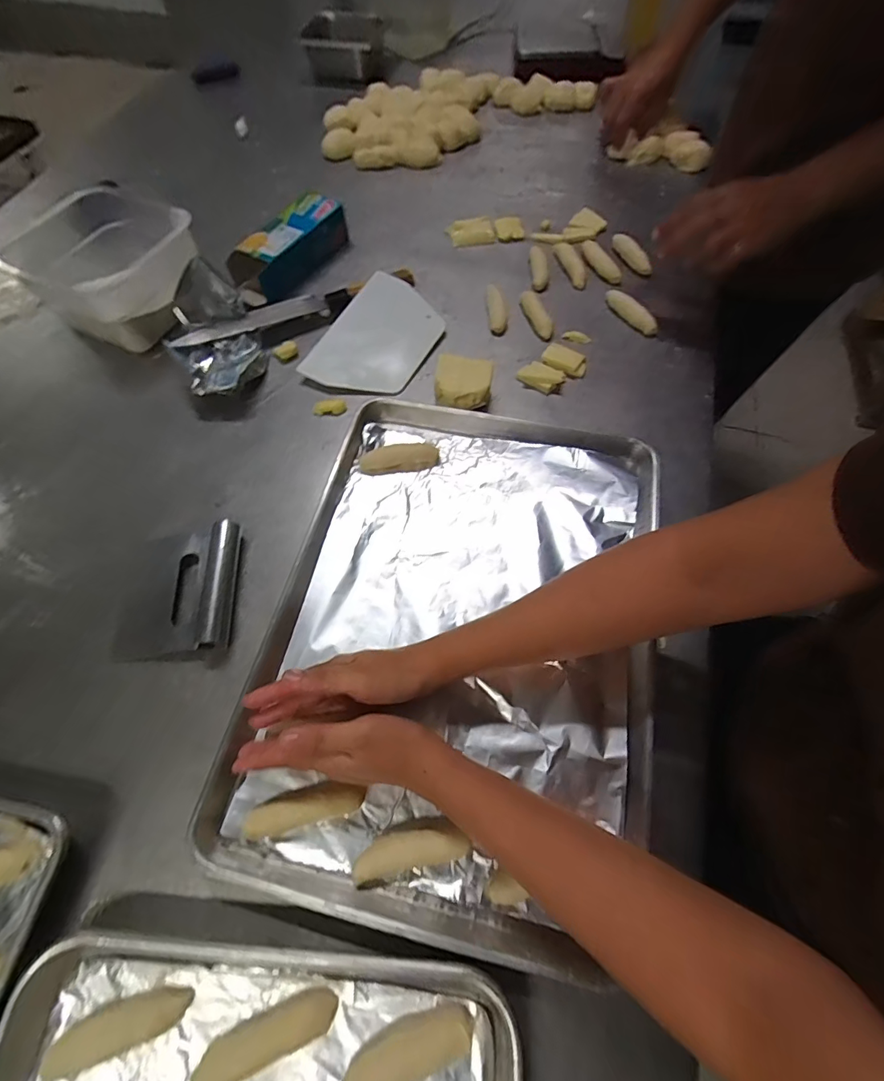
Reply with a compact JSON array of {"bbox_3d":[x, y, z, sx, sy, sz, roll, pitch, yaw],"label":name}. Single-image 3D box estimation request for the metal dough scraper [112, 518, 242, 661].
[{"bbox_3d":[-0.254,0.044,0.433,0.115,0.028,0.123,-5,63,-1],"label":"metal dough scraper"}]

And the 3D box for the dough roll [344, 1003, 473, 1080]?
[{"bbox_3d":[-0.023,0.327,0.291,0.084,0.020,0.023,-18,64,-7],"label":"dough roll"}]

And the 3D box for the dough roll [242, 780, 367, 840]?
[{"bbox_3d":[-0.105,0.205,0.352,0.088,0.016,0.025,-14,64,-5],"label":"dough roll"}]

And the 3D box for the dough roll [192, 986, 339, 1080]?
[{"bbox_3d":[-0.115,0.323,0.294,0.089,0.011,0.022,-20,64,-8],"label":"dough roll"}]

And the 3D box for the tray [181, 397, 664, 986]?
[{"bbox_3d":[0.018,0.069,0.412,0.334,0.026,0.447,10,64,7],"label":"tray"}]

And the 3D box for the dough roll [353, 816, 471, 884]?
[{"bbox_3d":[-0.024,0.228,0.338,0.081,0.017,0.028,-12,64,-4],"label":"dough roll"}]

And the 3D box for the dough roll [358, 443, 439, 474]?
[{"bbox_3d":[-0.047,-0.090,0.500,0.085,0.015,0.028,-5,63,-1],"label":"dough roll"}]

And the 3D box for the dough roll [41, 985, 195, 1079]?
[{"bbox_3d":[-0.214,0.320,0.298,0.087,0.012,0.023,-17,64,-7],"label":"dough roll"}]

